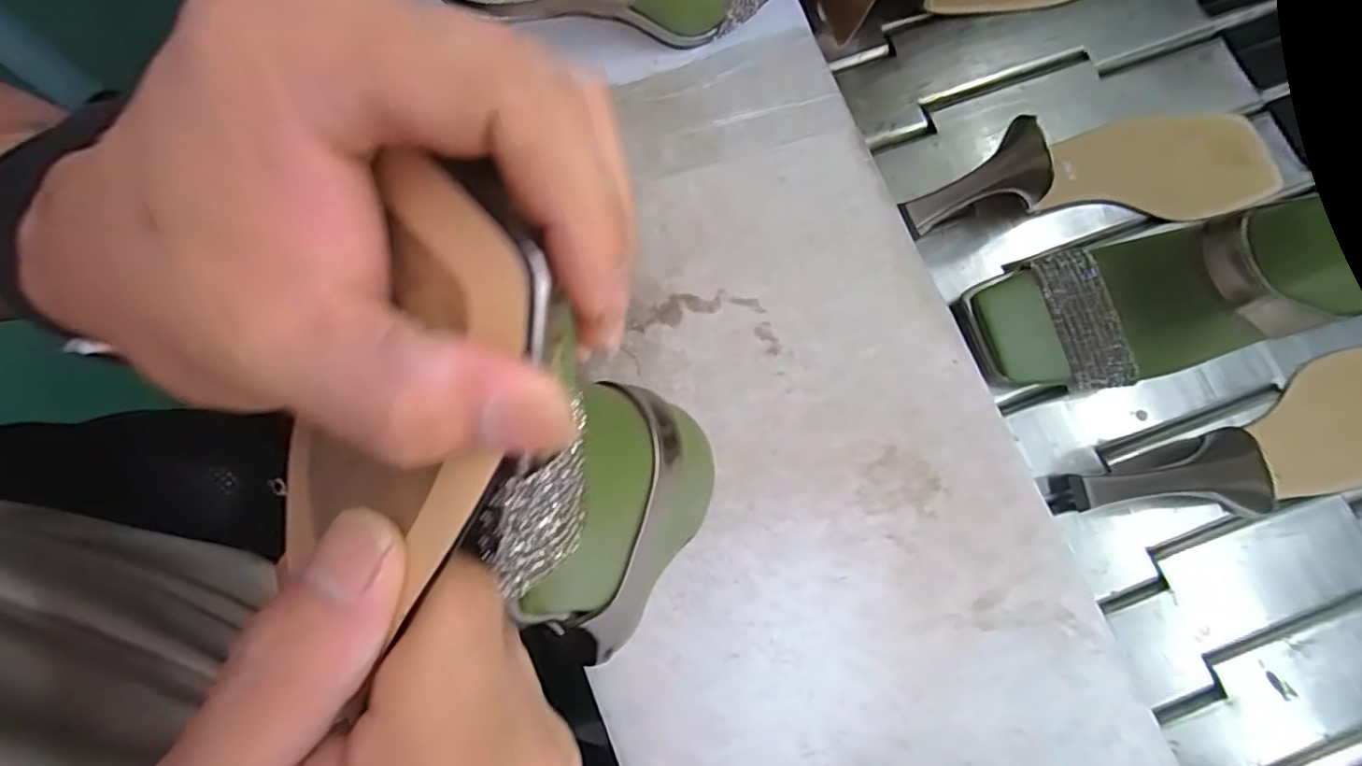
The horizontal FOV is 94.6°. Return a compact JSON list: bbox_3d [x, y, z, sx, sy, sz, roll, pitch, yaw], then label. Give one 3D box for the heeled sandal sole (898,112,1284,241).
[{"bbox_3d":[0.270,-0.138,0.407,0.250,0.064,0.070,-12,78,-14],"label":"heeled sandal sole"}]

